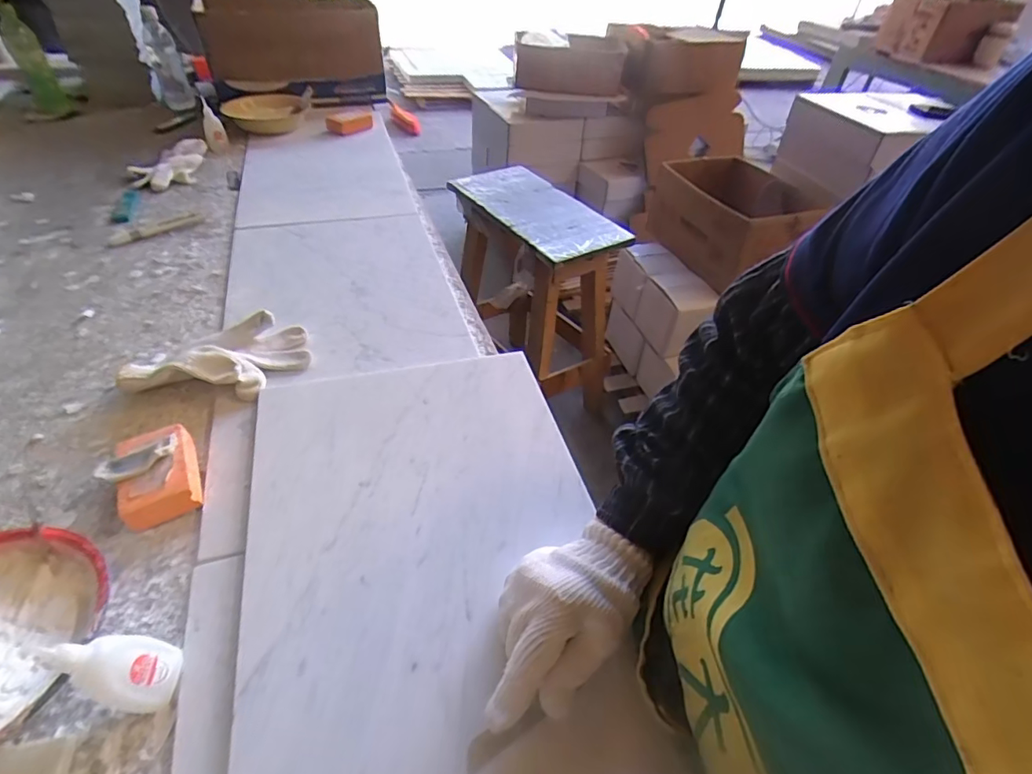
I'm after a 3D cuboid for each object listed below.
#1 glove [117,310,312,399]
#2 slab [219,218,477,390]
[{"bbox_3d":[-0.337,-0.039,0.595,0.183,0.042,0.116,-2,44,-7],"label":"glove"},{"bbox_3d":[-0.250,-0.144,0.742,0.290,0.016,0.388,-12,46,-16],"label":"slab"}]

